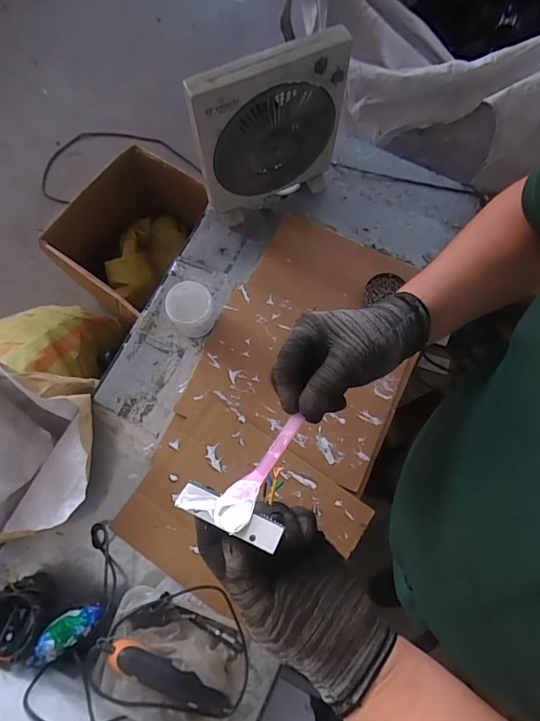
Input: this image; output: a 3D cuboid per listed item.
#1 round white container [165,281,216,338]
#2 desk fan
[{"bbox_3d":[-0.170,-0.106,0.908,0.096,0.103,0.091,0,77,-1],"label":"round white container"},{"bbox_3d":[0.004,-0.455,0.871,0.306,0.353,0.077,-22,78,-6],"label":"desk fan"}]

